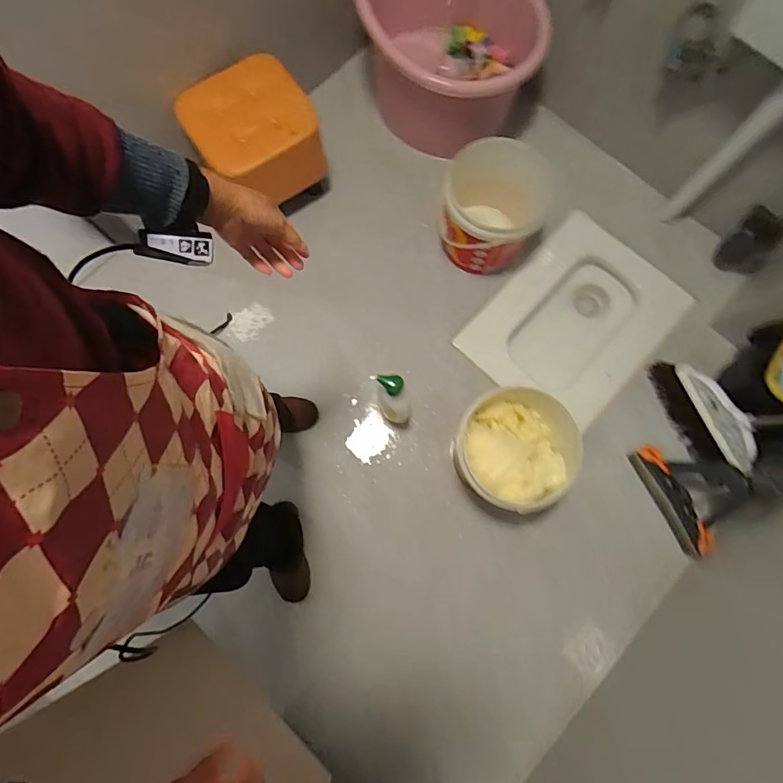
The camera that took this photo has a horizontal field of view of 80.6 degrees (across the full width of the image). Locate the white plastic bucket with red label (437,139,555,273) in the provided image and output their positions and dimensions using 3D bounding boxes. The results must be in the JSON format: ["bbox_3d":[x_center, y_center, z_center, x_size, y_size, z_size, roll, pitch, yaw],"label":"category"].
[{"bbox_3d":[0.256,-0.483,1.249,0.282,0.274,0.261,0,78,1],"label":"white plastic bucket with red label"}]

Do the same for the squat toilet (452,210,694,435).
[{"bbox_3d":[0.519,-0.188,1.382,0.427,0.200,0.560,40,81,9],"label":"squat toilet"}]

